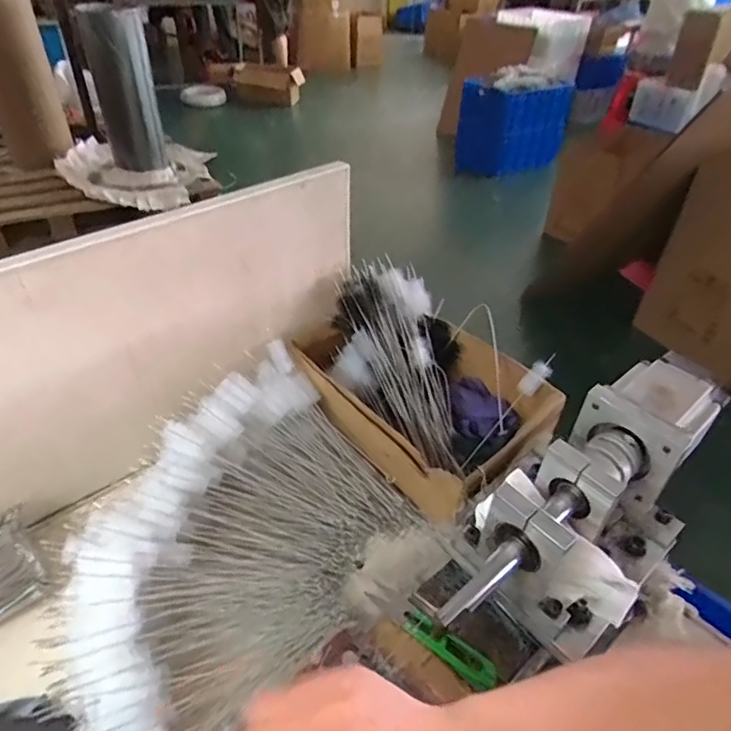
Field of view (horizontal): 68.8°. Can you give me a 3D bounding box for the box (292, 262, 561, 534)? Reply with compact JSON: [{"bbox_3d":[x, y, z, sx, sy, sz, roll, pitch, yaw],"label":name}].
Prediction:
[{"bbox_3d":[0.065,0.012,0.626,0.204,0.119,0.293,-28,49,-32],"label":"box"}]

